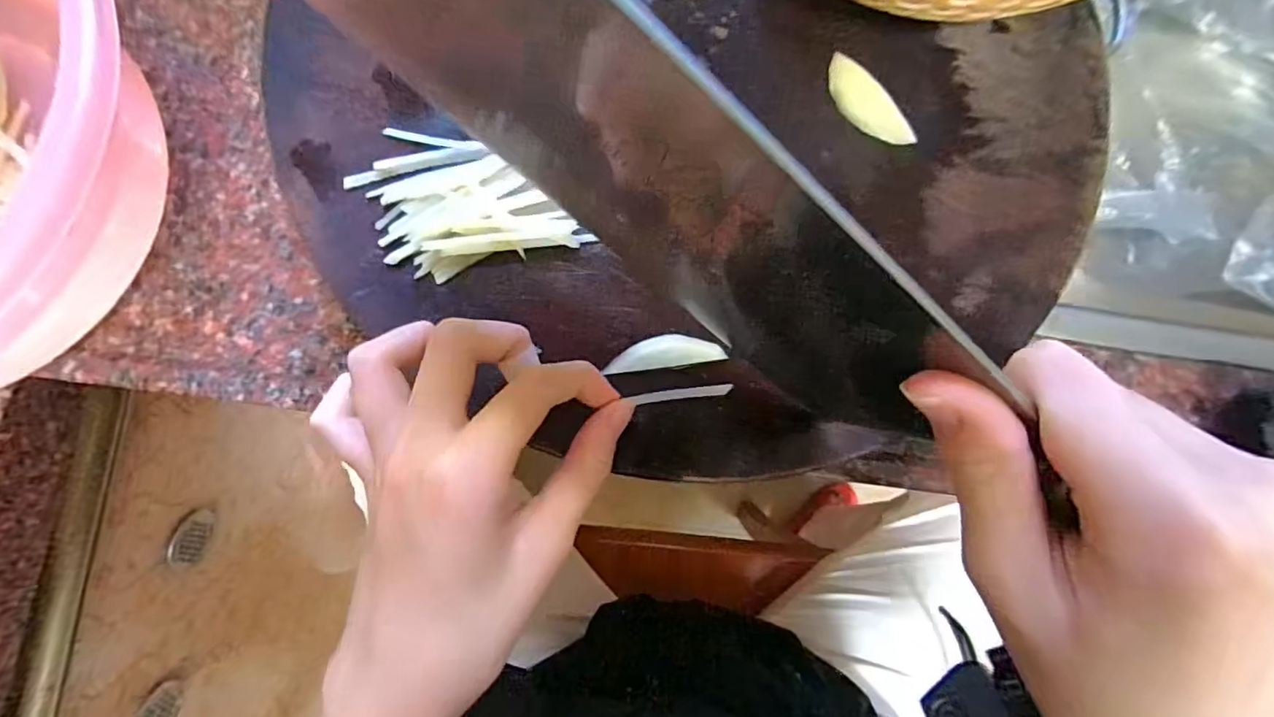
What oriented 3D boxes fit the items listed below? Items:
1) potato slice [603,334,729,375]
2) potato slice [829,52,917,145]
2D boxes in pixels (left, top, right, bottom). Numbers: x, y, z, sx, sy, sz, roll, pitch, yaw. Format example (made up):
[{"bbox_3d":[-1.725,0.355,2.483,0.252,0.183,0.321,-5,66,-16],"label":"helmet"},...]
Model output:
[{"bbox_3d":[0.011,-0.003,0.213,0.043,0.004,0.012,-8,83,-5],"label":"potato slice"},{"bbox_3d":[0.094,-0.104,0.231,0.015,0.007,0.046,-39,86,-8],"label":"potato slice"}]

